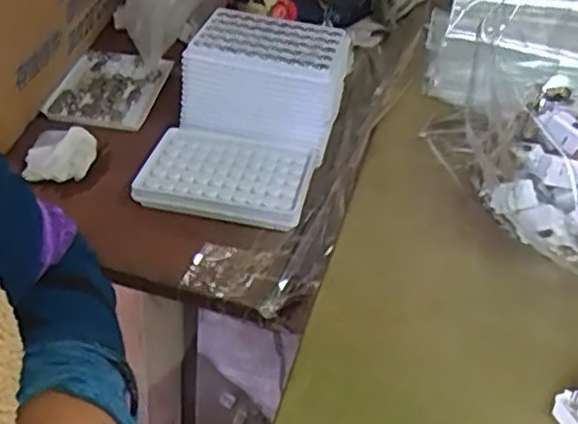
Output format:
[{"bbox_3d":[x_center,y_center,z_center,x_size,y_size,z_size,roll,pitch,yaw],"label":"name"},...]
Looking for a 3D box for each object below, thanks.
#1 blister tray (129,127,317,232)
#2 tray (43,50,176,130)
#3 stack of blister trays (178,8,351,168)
[{"bbox_3d":[-0.051,-0.029,0.562,0.132,0.014,0.090,8,42,7],"label":"blister tray"},{"bbox_3d":[-0.171,-0.121,0.667,0.091,0.015,0.125,9,39,3],"label":"tray"},{"bbox_3d":[-0.018,-0.113,0.612,0.133,0.078,0.099,12,37,10],"label":"stack of blister trays"}]

